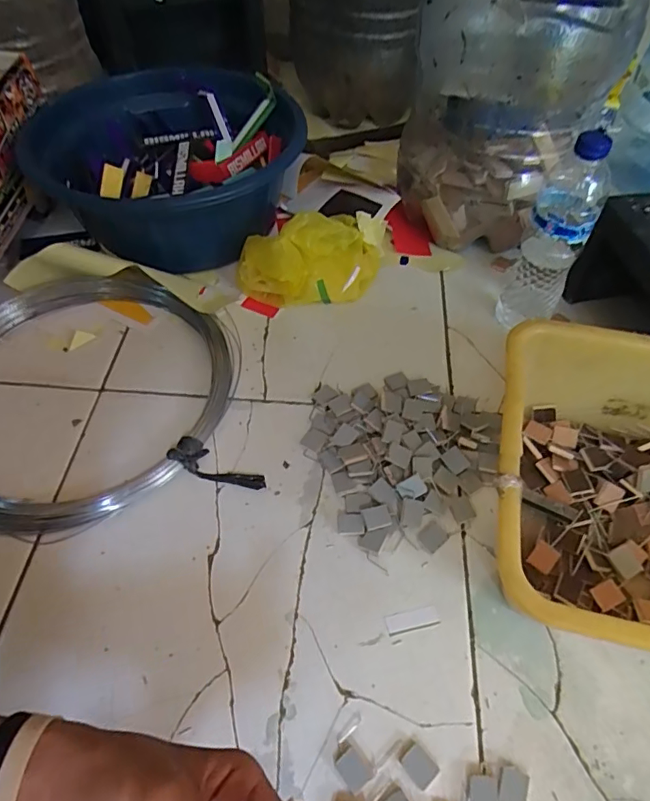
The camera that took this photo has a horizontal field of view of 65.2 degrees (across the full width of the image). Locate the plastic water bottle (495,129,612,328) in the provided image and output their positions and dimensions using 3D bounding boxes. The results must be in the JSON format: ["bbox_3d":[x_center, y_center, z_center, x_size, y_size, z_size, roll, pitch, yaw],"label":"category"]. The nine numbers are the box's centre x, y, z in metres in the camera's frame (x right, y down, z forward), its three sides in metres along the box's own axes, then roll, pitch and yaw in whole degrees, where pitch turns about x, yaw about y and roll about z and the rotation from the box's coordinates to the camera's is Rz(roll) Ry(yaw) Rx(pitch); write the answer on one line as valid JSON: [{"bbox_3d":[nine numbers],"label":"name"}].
[{"bbox_3d":[0.247,-0.173,0.553,0.063,0.219,0.059,25,58,18],"label":"plastic water bottle"}]

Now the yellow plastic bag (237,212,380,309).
[{"bbox_3d":[-0.016,-0.173,0.637,0.181,0.094,0.073,-17,56,-13],"label":"yellow plastic bag"}]

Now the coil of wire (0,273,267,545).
[{"bbox_3d":[-0.276,-0.018,0.558,0.339,0.038,0.337,1,54,-1],"label":"coil of wire"}]

